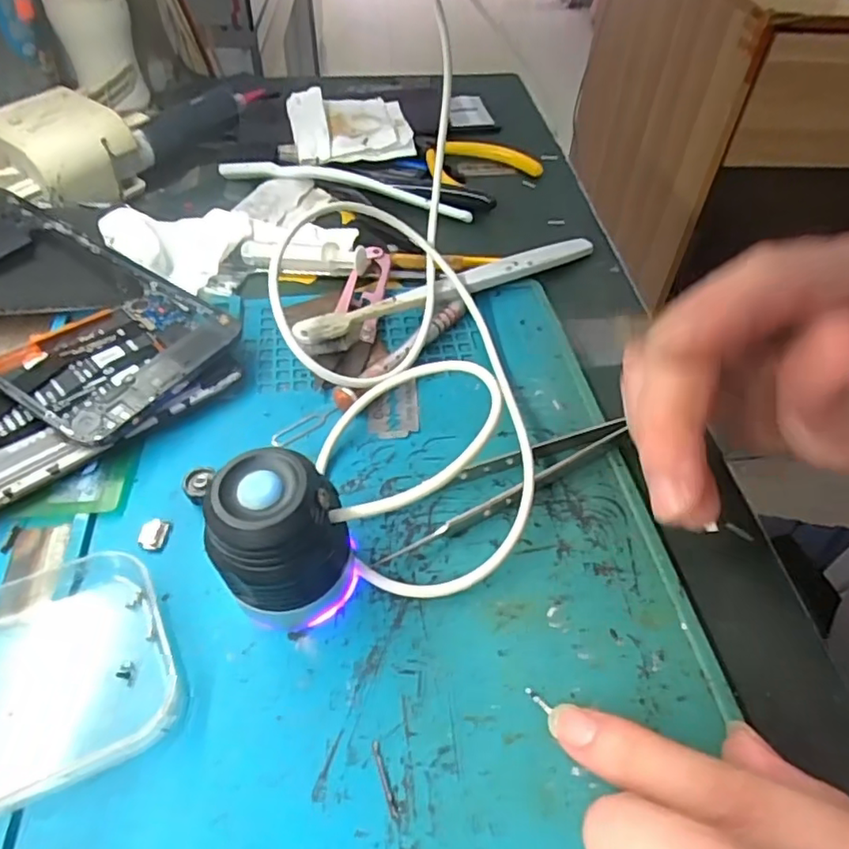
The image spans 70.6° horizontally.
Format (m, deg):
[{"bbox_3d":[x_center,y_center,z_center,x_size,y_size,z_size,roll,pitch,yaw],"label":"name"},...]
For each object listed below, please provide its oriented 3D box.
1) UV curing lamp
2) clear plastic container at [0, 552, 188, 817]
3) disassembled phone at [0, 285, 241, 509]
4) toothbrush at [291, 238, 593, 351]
[{"bbox_3d":[-0.044,0.037,0.187,0.040,0.057,0.033,-18,52,-19],"label":"UV curing lamp"},{"bbox_3d":[-0.114,0.073,0.180,0.067,0.013,0.069,-20,53,-20],"label":"clear plastic container"},{"bbox_3d":[-0.162,-0.005,0.240,0.173,0.019,0.078,-34,59,-29],"label":"disassembled phone"},{"bbox_3d":[0.018,-0.070,0.309,0.182,0.018,0.016,-25,55,-24],"label":"toothbrush"}]

